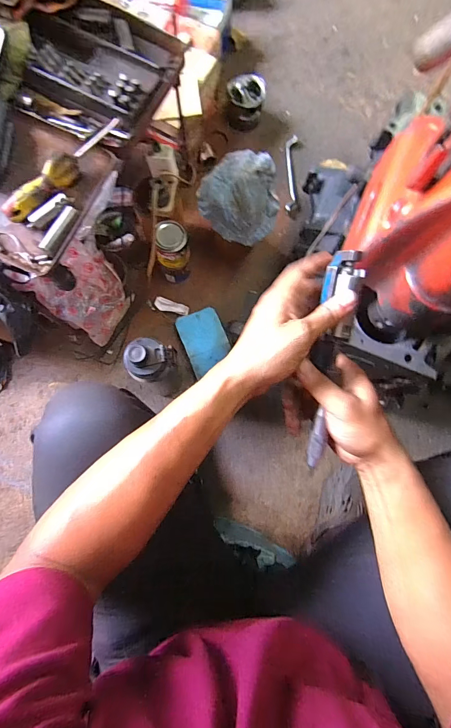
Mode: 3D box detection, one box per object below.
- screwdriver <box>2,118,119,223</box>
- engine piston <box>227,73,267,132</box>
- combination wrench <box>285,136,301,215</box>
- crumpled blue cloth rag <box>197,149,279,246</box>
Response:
[{"bbox_3d":[-0.222,-0.267,0.474,0.028,0.029,0.196,44,81,6],"label":"screwdriver"},{"bbox_3d":[0.048,-0.676,0.906,0.097,0.083,0.114,9,79,0],"label":"engine piston"},{"bbox_3d":[0.176,-0.494,0.898,0.037,0.022,0.217,3,80,-2],"label":"combination wrench"},{"bbox_3d":[0.031,-0.327,0.675,0.135,0.090,0.158,-39,83,-8],"label":"crumpled blue cloth rag"}]

